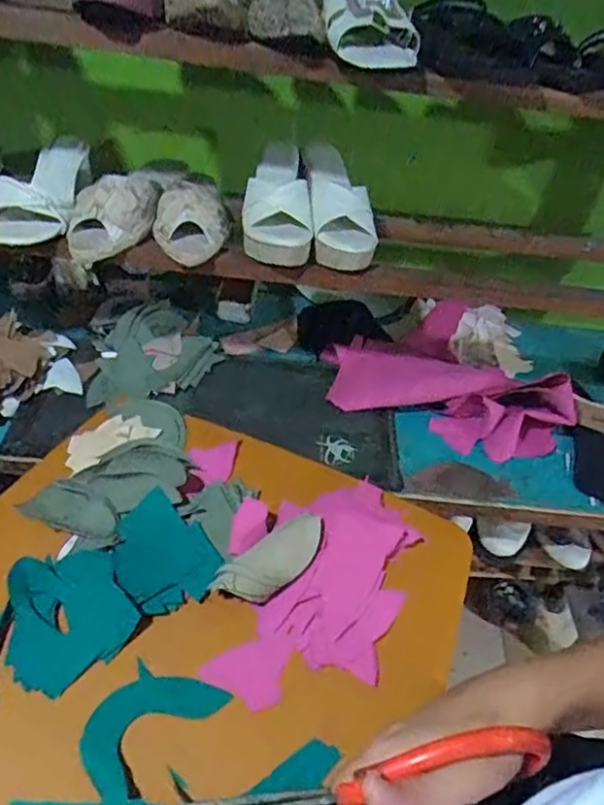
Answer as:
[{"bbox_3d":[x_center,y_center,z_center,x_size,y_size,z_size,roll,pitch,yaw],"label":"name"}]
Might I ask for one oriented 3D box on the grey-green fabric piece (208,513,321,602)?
[{"bbox_3d":[-0.024,0.148,0.582,0.123,0.021,0.046,-30,55,-32],"label":"grey-green fabric piece"}]

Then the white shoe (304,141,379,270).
[{"bbox_3d":[0.049,-0.256,0.790,0.081,0.062,0.217,1,44,-7],"label":"white shoe"}]

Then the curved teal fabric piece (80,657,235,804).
[{"bbox_3d":[-0.125,0.256,0.495,0.069,0.024,0.112,33,49,24],"label":"curved teal fabric piece"}]

